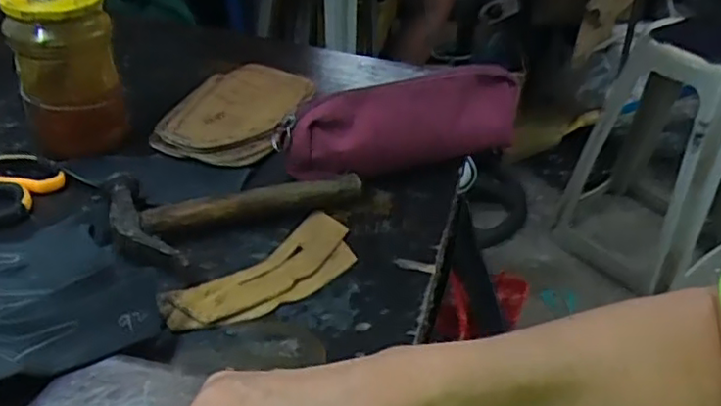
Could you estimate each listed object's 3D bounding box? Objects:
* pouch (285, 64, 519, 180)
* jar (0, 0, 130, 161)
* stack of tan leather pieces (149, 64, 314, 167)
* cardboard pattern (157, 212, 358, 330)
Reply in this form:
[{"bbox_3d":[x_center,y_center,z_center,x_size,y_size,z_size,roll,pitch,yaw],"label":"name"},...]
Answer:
[{"bbox_3d":[0.046,-0.065,0.555,0.223,0.072,0.047,-14,41,-24],"label":"pouch"},{"bbox_3d":[-0.238,-0.104,0.532,0.076,0.133,0.070,-10,39,-20],"label":"jar"},{"bbox_3d":[-0.116,-0.087,0.619,0.118,0.022,0.175,9,37,5],"label":"stack of tan leather pieces"},{"bbox_3d":[-0.063,0.049,0.448,0.146,0.006,0.057,-26,47,-35],"label":"cardboard pattern"}]

